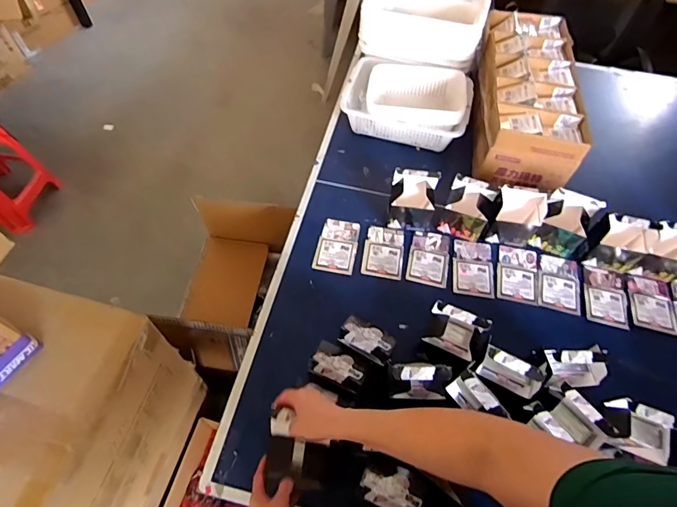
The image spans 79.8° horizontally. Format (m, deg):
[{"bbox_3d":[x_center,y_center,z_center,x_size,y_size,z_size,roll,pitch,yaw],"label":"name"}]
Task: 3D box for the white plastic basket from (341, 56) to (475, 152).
[{"bbox_3d":[0.192,-0.424,1.138,0.350,0.112,0.242,22,61,11],"label":"white plastic basket"}]

